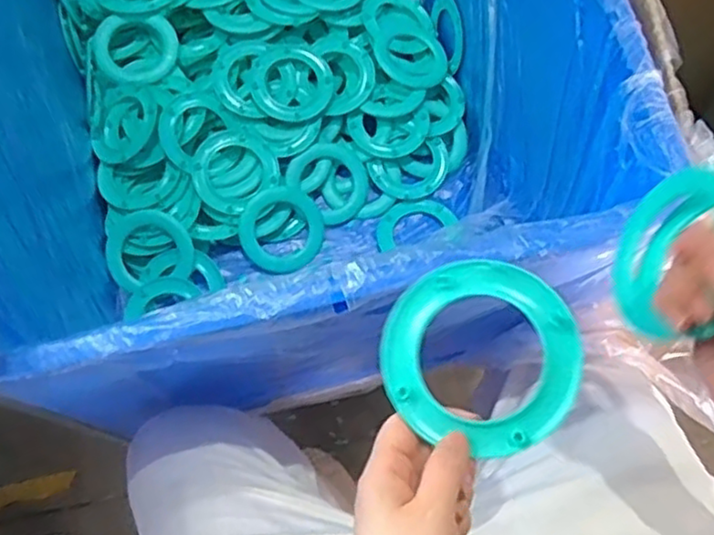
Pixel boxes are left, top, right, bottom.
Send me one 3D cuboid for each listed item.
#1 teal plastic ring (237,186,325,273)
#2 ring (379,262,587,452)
[{"bbox_3d":[-0.094,-0.047,0.854,0.104,0.007,0.104,2,83,-14],"label":"teal plastic ring"},{"bbox_3d":[0.067,0.049,0.375,0.105,0.005,0.105,-2,81,15],"label":"ring"}]

